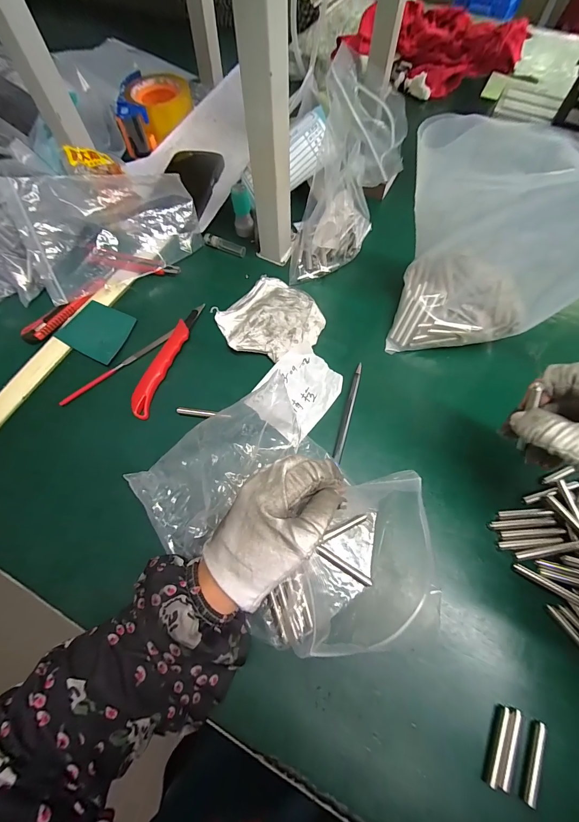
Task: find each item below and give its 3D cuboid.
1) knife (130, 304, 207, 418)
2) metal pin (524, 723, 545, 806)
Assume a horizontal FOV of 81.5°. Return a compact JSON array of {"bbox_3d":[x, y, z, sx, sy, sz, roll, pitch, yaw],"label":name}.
[{"bbox_3d":[-0.137,-0.061,0.373,0.022,0.014,0.147,17,67,8],"label":"knife"},{"bbox_3d":[0.176,0.251,0.239,0.006,0.004,0.049,26,68,11],"label":"metal pin"}]

